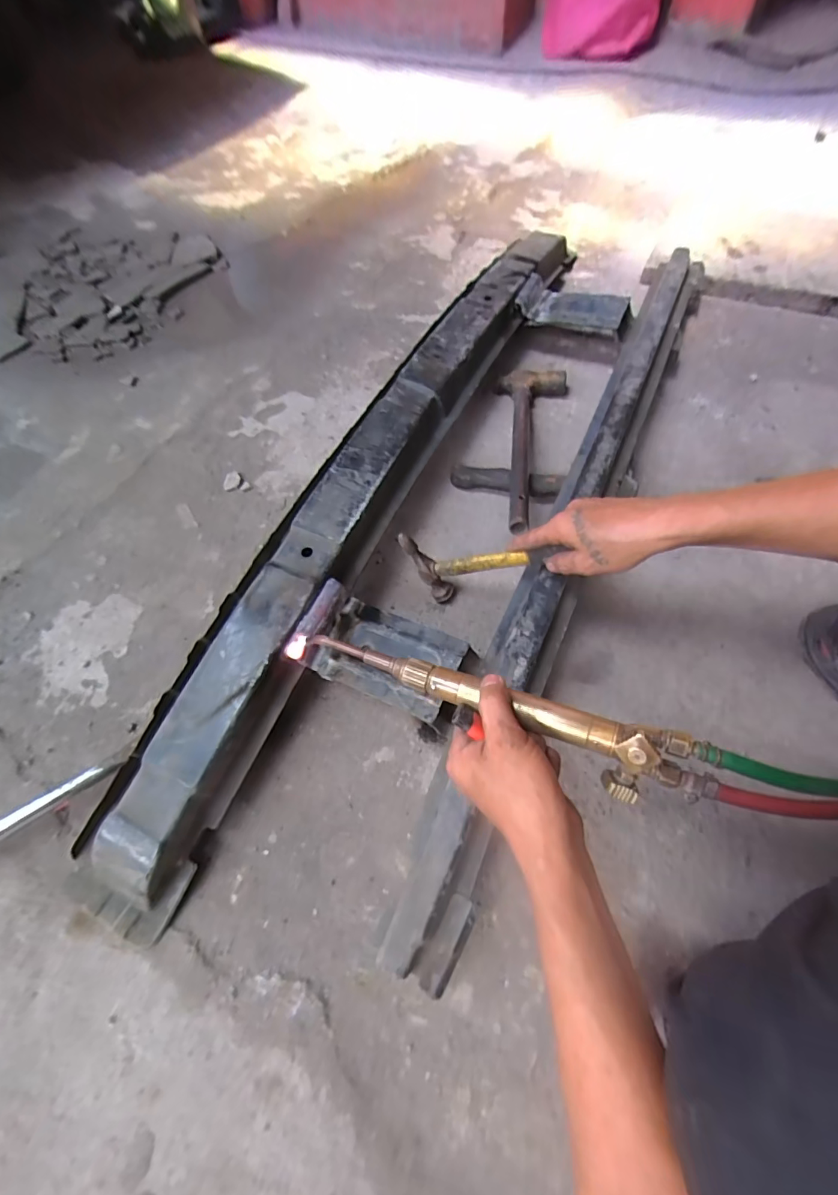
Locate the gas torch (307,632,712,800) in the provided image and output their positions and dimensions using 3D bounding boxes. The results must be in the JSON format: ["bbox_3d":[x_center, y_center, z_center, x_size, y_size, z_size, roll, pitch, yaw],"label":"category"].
[{"bbox_3d":[0.049,0.083,0.365,0.332,0.051,0.047,15,63,22],"label":"gas torch"}]

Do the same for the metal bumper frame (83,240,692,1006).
[{"bbox_3d":[0.063,-0.142,0.622,0.382,0.115,1.113,22,65,14],"label":"metal bumper frame"}]

